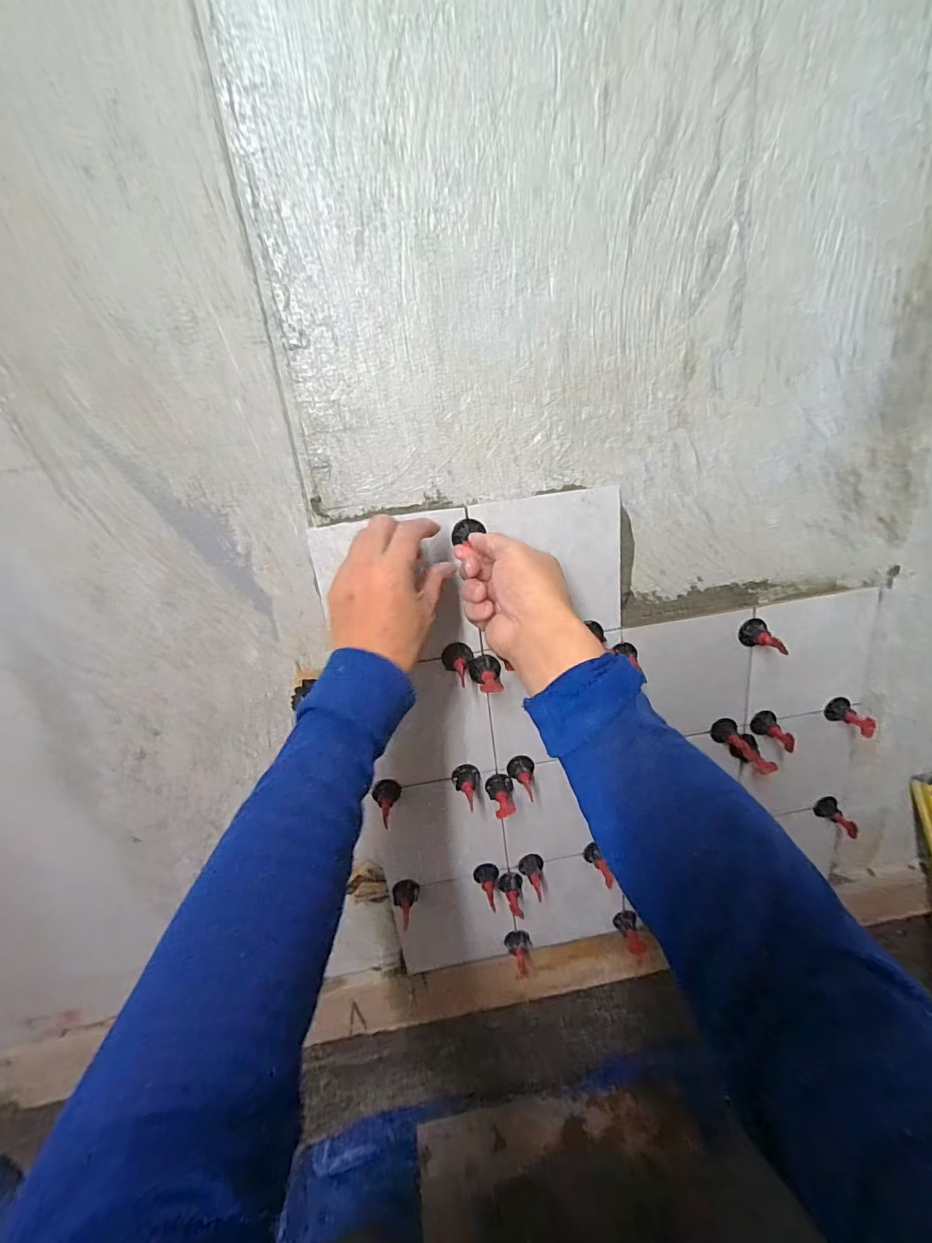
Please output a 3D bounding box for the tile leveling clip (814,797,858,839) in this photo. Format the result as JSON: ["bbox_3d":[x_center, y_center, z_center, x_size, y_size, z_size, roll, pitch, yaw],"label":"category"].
[{"bbox_3d":[0.471,0.249,0.633,0.030,0.024,0.047,-8,21,-1],"label":"tile leveling clip"}]

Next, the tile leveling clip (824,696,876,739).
[{"bbox_3d":[0.446,0.113,0.577,0.027,0.026,0.048,-6,21,3],"label":"tile leveling clip"}]

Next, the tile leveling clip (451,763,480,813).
[{"bbox_3d":[0.001,0.181,0.537,0.030,0.026,0.054,-8,21,-1],"label":"tile leveling clip"}]

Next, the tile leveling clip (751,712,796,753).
[{"bbox_3d":[0.352,0.126,0.566,0.025,0.026,0.049,-8,21,-2],"label":"tile leveling clip"}]

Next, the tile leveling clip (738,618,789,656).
[{"bbox_3d":[0.314,0.019,0.529,0.030,0.030,0.053,-4,21,8],"label":"tile leveling clip"}]

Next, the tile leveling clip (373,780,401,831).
[{"bbox_3d":[-0.083,0.194,0.537,0.029,0.028,0.041,-11,21,-11],"label":"tile leveling clip"}]

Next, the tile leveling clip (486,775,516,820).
[{"bbox_3d":[0.039,0.195,0.556,0.030,0.026,0.044,-6,21,2],"label":"tile leveling clip"}]

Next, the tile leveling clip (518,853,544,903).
[{"bbox_3d":[0.080,0.310,0.607,0.029,0.038,0.039,-4,21,8],"label":"tile leveling clip"}]

